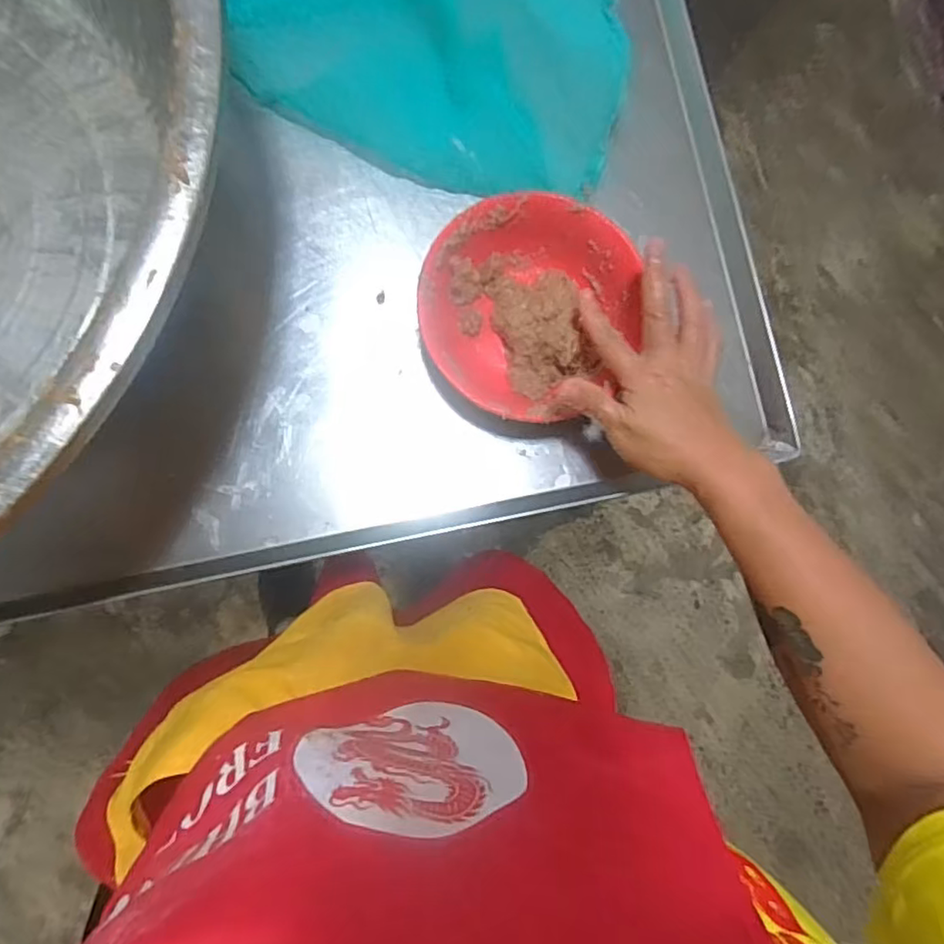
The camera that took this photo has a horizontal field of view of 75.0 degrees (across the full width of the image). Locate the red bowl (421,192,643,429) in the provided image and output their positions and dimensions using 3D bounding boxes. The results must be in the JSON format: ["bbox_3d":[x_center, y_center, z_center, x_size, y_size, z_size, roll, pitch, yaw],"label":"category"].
[{"bbox_3d":[0.044,-0.125,0.474,0.164,0.048,0.156,1,83,-6],"label":"red bowl"}]

